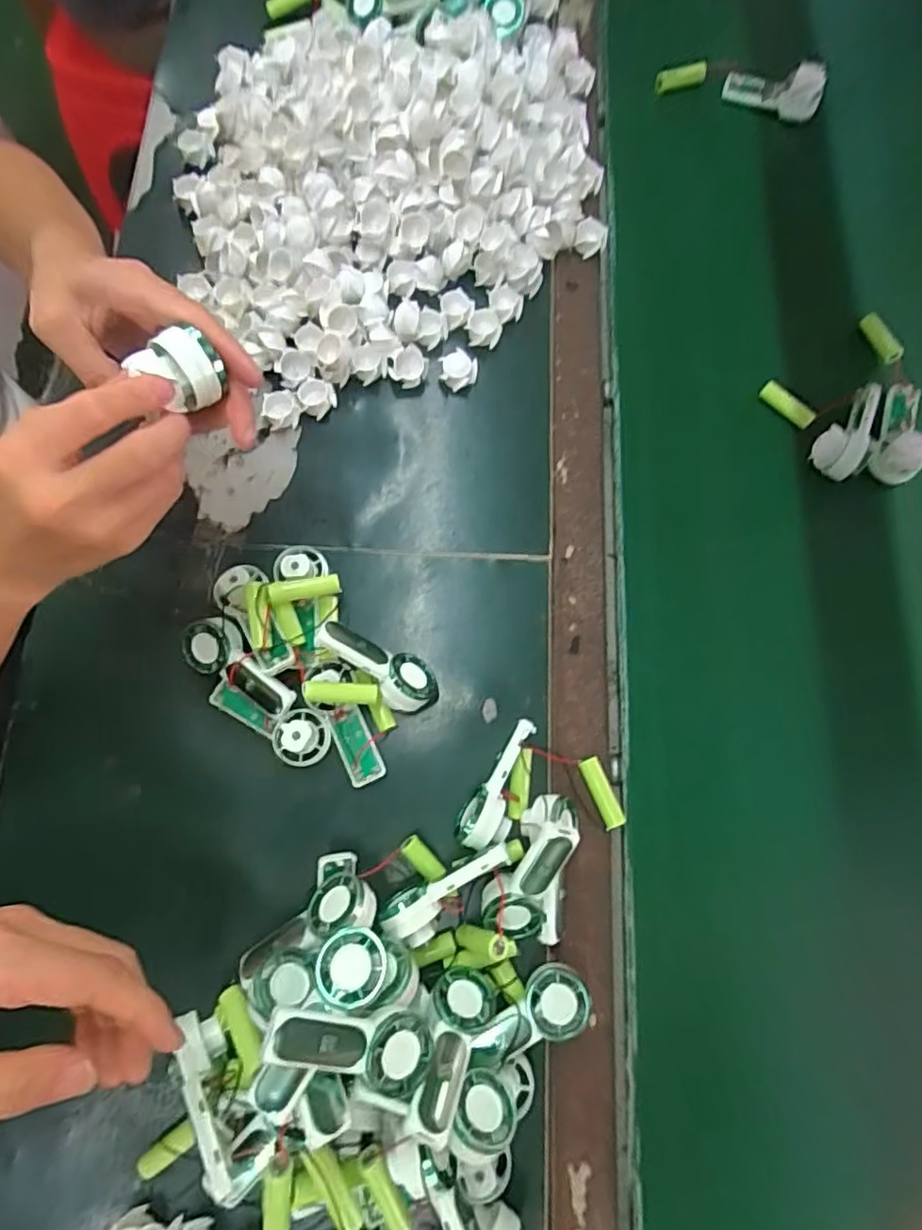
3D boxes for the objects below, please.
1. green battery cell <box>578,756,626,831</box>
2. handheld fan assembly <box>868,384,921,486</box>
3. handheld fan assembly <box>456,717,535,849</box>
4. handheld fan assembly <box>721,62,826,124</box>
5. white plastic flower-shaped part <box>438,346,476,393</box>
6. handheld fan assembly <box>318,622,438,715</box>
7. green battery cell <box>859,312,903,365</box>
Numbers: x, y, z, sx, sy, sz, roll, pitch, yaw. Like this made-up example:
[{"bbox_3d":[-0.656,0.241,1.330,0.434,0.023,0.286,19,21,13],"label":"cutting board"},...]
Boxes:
[{"bbox_3d":[0.100,0.128,0.443,0.015,0.014,0.050,-21,77,-6],"label":"green battery cell"},{"bbox_3d":[0.380,-0.164,0.529,0.034,0.037,0.092,16,76,3],"label":"handheld fan assembly"},{"bbox_3d":[0.030,0.120,0.433,0.033,0.033,0.092,31,77,7],"label":"handheld fan assembly"},{"bbox_3d":[0.323,-0.544,0.634,0.096,0.044,0.018,19,76,4],"label":"handheld fan assembly"},{"bbox_3d":[-0.002,-0.208,0.525,0.032,0.019,0.031,-3,76,-2],"label":"white plastic flower-shaped part"},{"bbox_3d":[-0.057,0.037,0.443,0.101,0.031,0.043,35,76,-20],"label":"handheld fan assembly"},{"bbox_3d":[0.379,-0.251,0.556,0.017,0.013,0.050,-25,78,-7],"label":"green battery cell"}]

